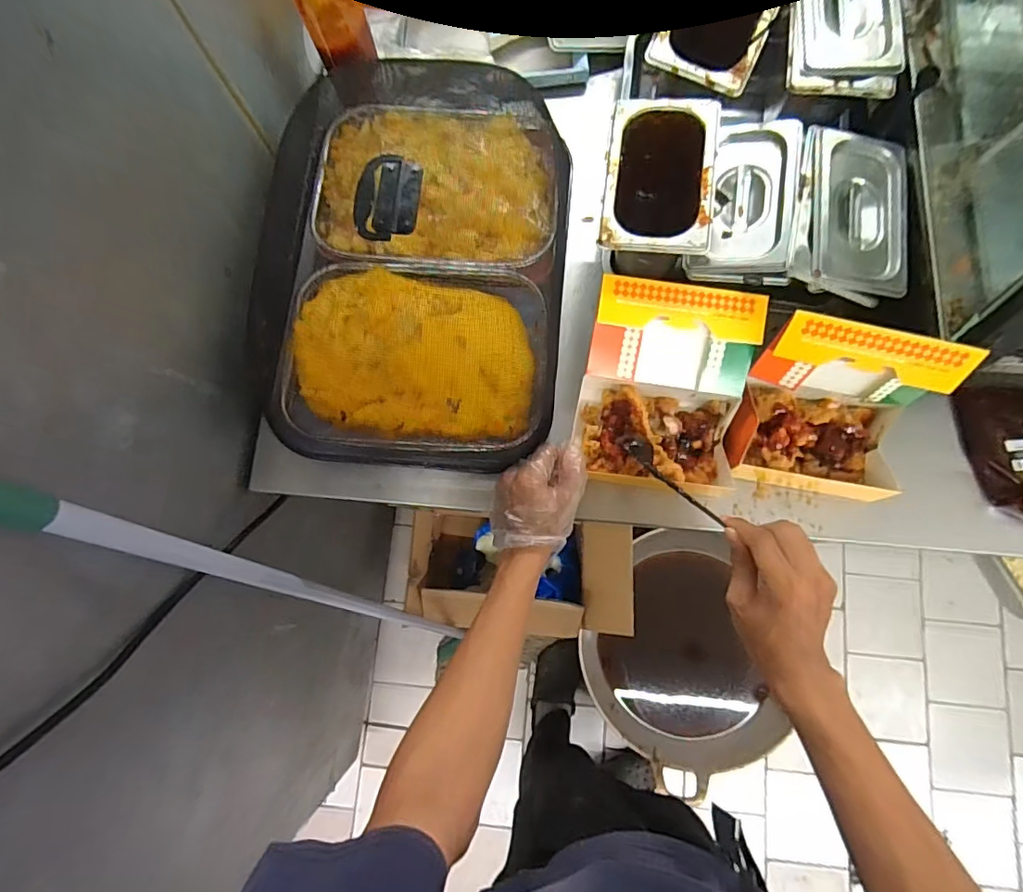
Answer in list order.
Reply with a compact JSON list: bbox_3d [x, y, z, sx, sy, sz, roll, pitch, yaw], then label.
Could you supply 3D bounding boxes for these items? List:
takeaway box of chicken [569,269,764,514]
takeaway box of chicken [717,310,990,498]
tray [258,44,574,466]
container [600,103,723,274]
[{"bbox_3d":[0.171,-0.060,0.594,0.176,0.096,0.208,9,81,2],"label":"takeaway box of chicken"},{"bbox_3d":[0.344,-0.030,0.566,0.177,0.155,0.135,12,81,3],"label":"takeaway box of chicken"},{"bbox_3d":[-0.120,-0.247,0.643,0.371,0.110,0.533,5,81,2],"label":"tray"},{"bbox_3d":[0.156,-0.279,0.608,0.108,0.136,0.187,6,81,2],"label":"container"}]

